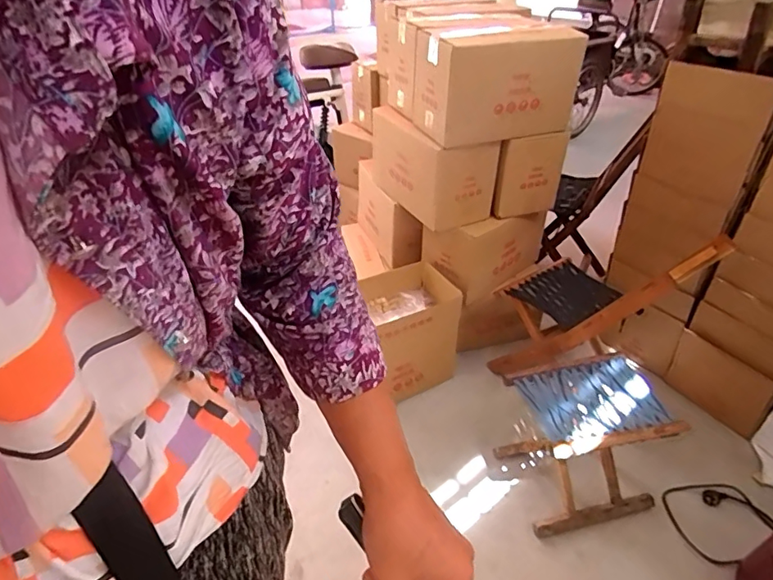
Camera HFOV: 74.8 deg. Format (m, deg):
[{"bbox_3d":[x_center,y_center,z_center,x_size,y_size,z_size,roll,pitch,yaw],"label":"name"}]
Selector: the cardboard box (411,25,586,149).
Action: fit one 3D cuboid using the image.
[{"bbox_3d":[0.276,-0.528,1.298,0.393,0.248,0.186,-9,36,-15],"label":"cardboard box"}]

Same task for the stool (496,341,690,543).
[{"bbox_3d":[0.462,0.357,1.226,0.298,0.305,0.254,-7,35,-12],"label":"stool"}]

